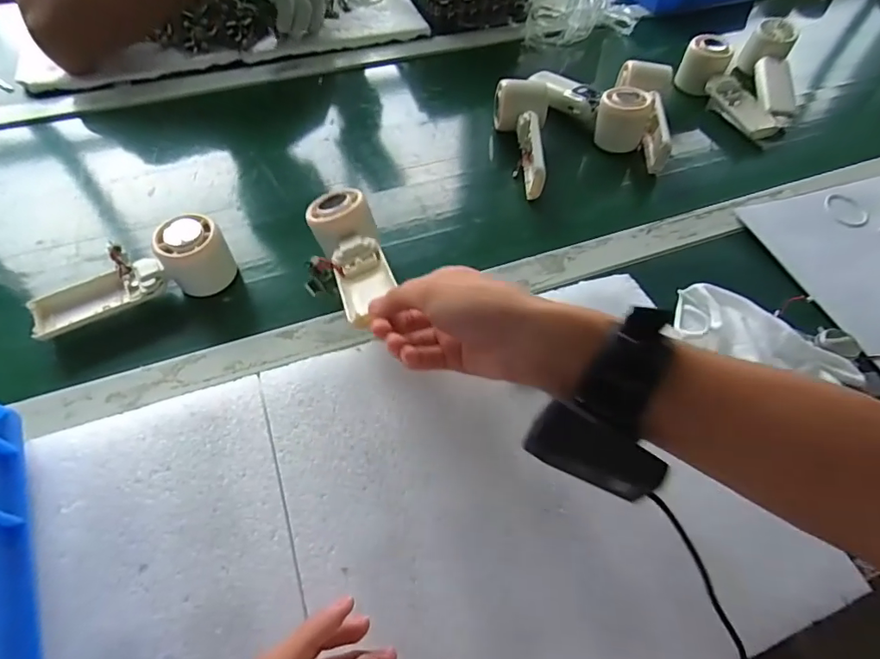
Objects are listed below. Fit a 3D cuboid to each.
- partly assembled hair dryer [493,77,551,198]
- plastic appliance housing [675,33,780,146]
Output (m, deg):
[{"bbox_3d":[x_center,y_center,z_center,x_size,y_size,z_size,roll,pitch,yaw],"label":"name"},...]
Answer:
[{"bbox_3d":[0.090,-0.219,0.569,0.060,0.055,0.146,6,54,1],"label":"partly assembled hair dryer"},{"bbox_3d":[0.374,-0.305,0.649,0.072,0.058,0.166,-19,71,-17],"label":"plastic appliance housing"}]

